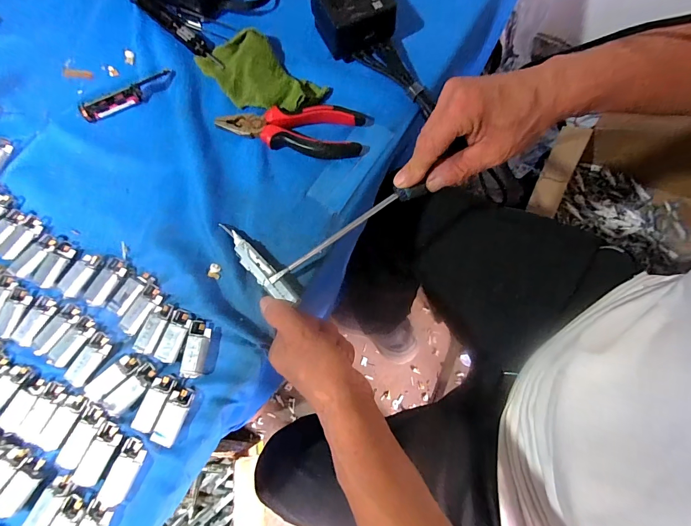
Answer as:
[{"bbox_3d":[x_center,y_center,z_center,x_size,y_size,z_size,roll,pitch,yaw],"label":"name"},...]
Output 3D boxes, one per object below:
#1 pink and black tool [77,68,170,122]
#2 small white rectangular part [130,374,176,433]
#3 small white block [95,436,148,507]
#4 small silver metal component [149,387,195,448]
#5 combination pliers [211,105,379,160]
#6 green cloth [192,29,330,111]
[{"bbox_3d":[-0.246,-0.188,0.402,0.104,0.018,0.015,-30,74,-7],"label":"pink and black tool"},{"bbox_3d":[-0.165,0.121,0.309,0.019,0.008,0.045,16,74,7],"label":"small white rectangular part"},{"bbox_3d":[-0.185,0.174,0.296,0.022,0.005,0.051,23,75,9],"label":"small white block"},{"bbox_3d":[-0.147,0.131,0.307,0.019,0.011,0.046,17,74,7],"label":"small silver metal component"},{"bbox_3d":[-0.055,-0.141,0.382,0.161,0.021,0.054,0,73,2],"label":"combination pliers"},{"bbox_3d":[-0.100,-0.214,0.405,0.149,0.022,0.077,37,77,12],"label":"green cloth"}]

